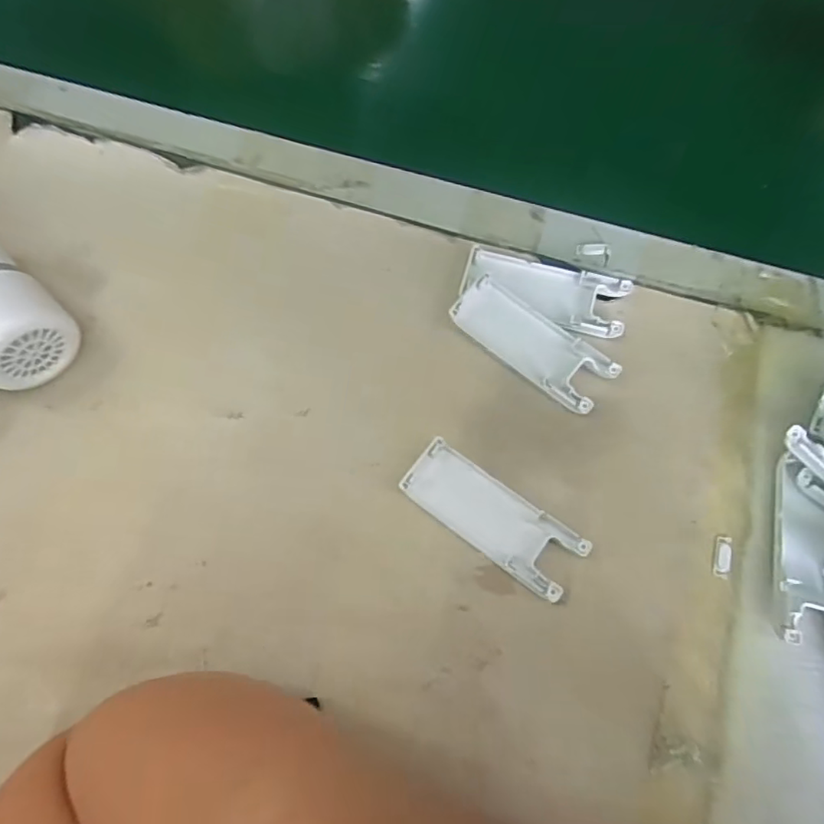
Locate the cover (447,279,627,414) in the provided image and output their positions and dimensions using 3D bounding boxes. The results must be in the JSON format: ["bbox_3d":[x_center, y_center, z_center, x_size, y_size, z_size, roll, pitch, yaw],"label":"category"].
[{"bbox_3d":[0.074,-0.042,0.364,0.102,0.013,0.040,38,73,11],"label":"cover"}]

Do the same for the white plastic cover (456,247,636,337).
[{"bbox_3d":[0.086,-0.078,0.378,0.103,0.013,0.043,16,70,4],"label":"white plastic cover"}]

